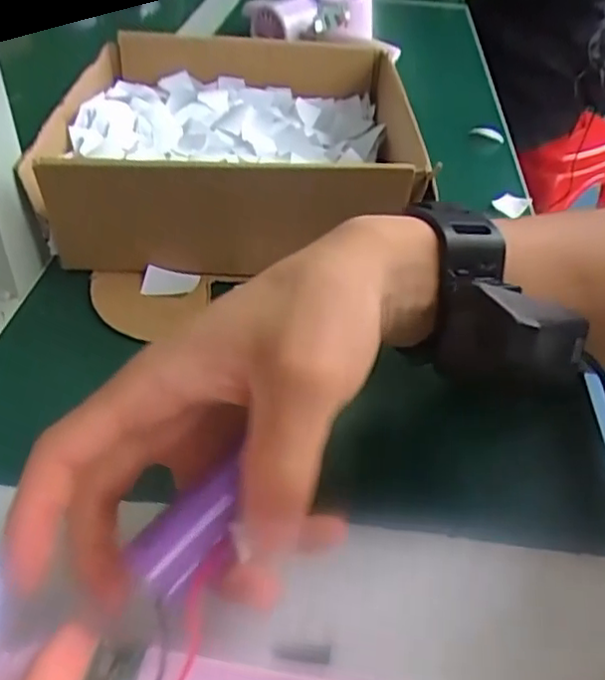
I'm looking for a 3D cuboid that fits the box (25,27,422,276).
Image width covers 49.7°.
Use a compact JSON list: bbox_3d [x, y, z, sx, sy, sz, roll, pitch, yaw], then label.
[{"bbox_3d":[-0.045,-0.132,0.428,0.208,0.070,0.232,2,43,-3],"label":"box"}]

